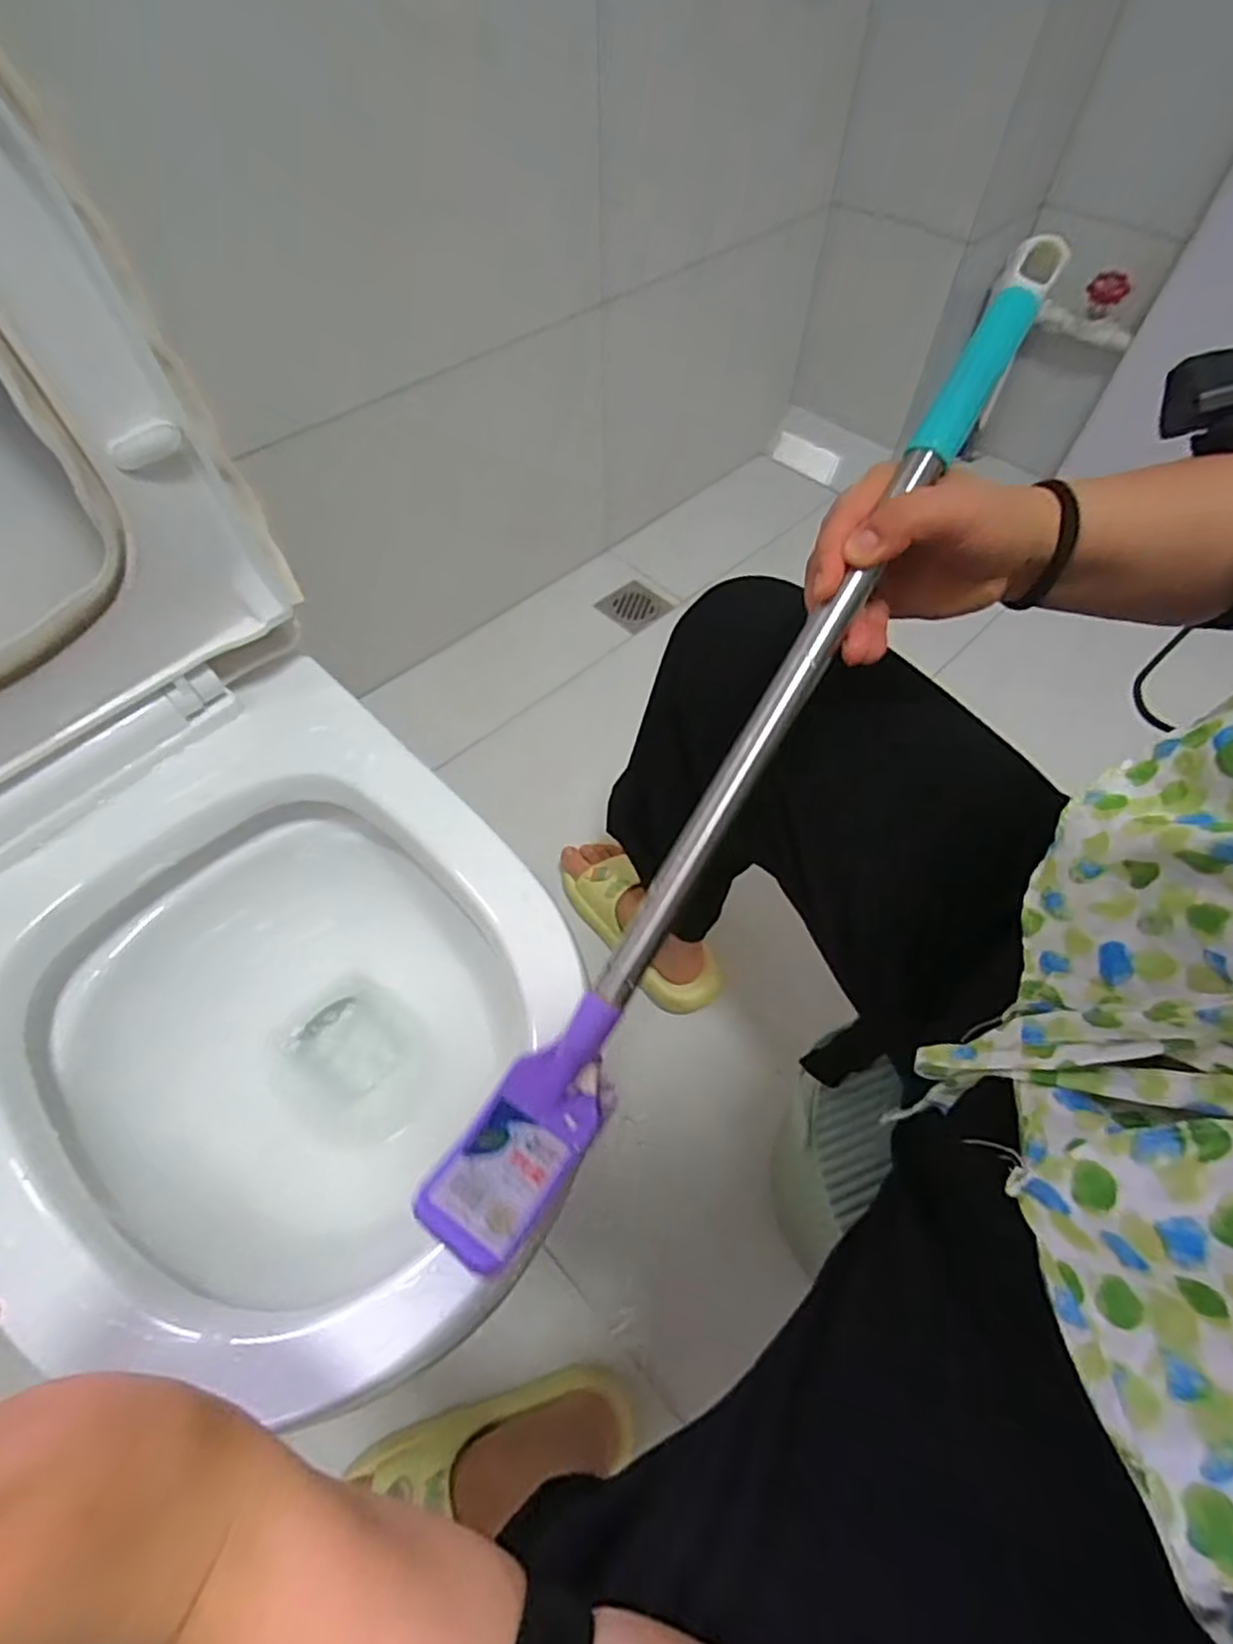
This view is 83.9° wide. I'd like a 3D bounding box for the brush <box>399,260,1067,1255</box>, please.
[{"bbox_3d":[0.063,-0.037,0.312,0.049,0.033,0.515,31,91,18],"label":"brush"}]

